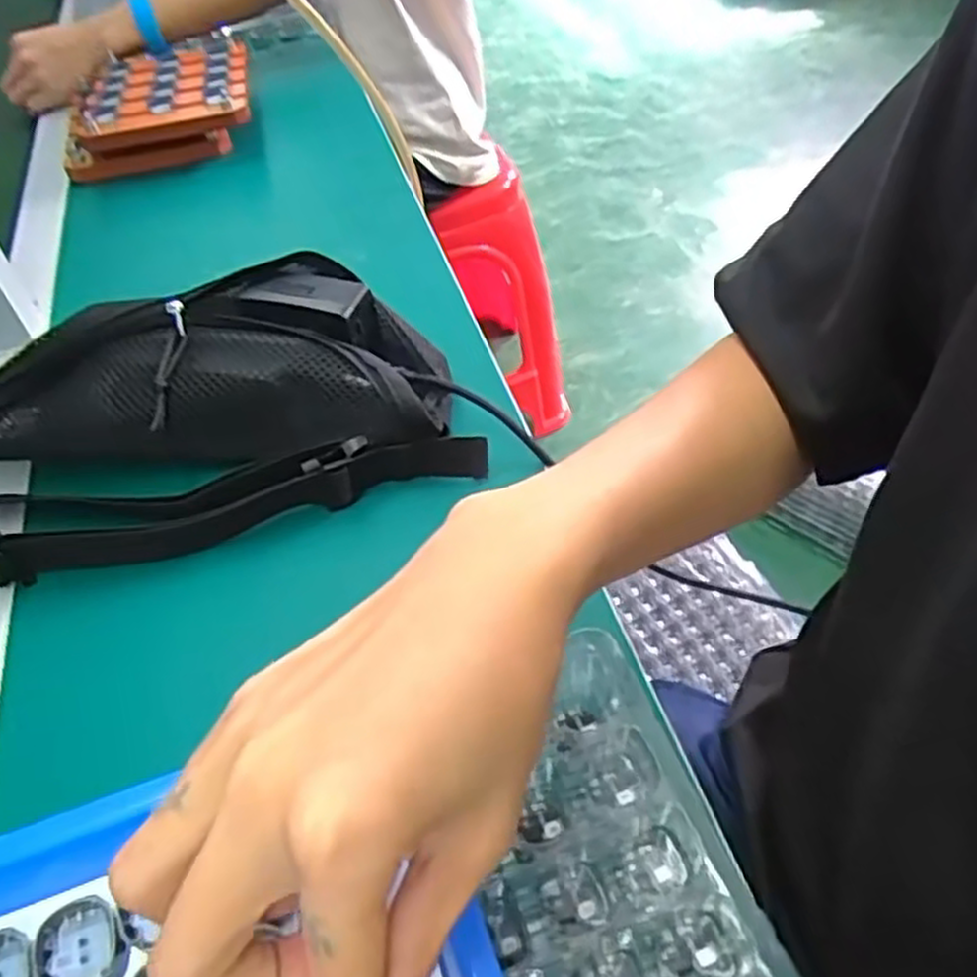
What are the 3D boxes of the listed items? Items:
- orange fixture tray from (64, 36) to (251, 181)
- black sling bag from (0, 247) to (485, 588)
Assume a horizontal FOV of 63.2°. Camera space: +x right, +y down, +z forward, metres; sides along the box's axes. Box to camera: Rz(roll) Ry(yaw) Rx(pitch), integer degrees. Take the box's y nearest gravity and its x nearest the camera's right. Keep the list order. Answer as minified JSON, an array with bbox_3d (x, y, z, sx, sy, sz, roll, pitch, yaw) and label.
[{"bbox_3d":[-0.333,-0.388,0.798,0.185,0.047,0.191,-13,49,-5],"label":"orange fixture tray"},{"bbox_3d":[-0.176,-0.043,0.466,0.303,0.076,0.158,-17,77,-1],"label":"black sling bag"}]

